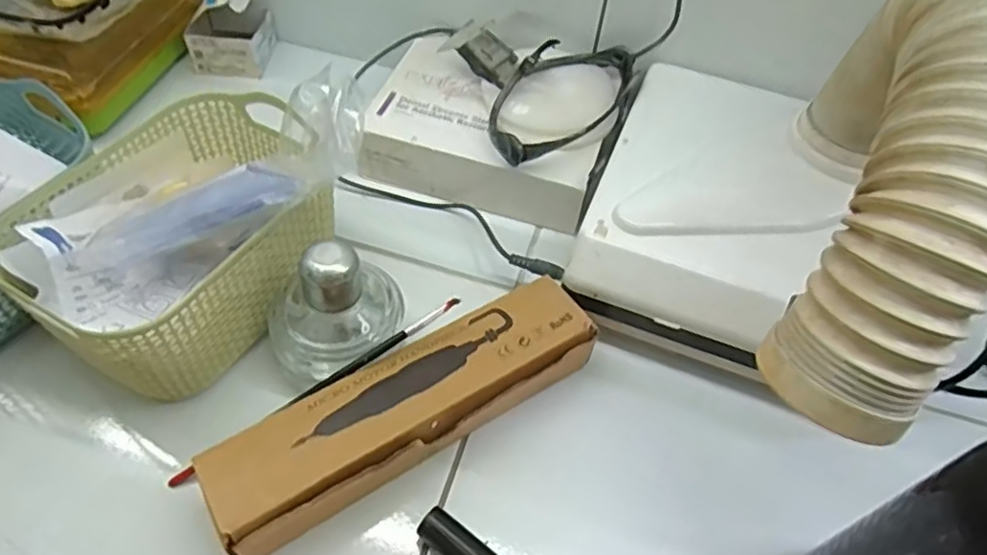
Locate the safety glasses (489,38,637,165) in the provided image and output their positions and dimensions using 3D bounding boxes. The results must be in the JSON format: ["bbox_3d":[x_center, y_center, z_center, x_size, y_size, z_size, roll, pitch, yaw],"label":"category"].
[{"bbox_3d":[0.043,-0.128,0.450,0.072,0.036,0.143,32,56,19],"label":"safety glasses"}]

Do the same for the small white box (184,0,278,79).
[{"bbox_3d":[-0.217,-0.207,0.533,0.056,0.066,0.052,3,52,-2],"label":"small white box"}]

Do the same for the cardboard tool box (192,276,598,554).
[{"bbox_3d":[-0.042,0.072,0.350,0.211,0.039,0.059,-26,59,-23],"label":"cardboard tool box"}]

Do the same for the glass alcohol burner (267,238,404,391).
[{"bbox_3d":[-0.088,0.017,0.356,0.075,0.076,0.057,-10,54,-13],"label":"glass alcohol burner"}]

